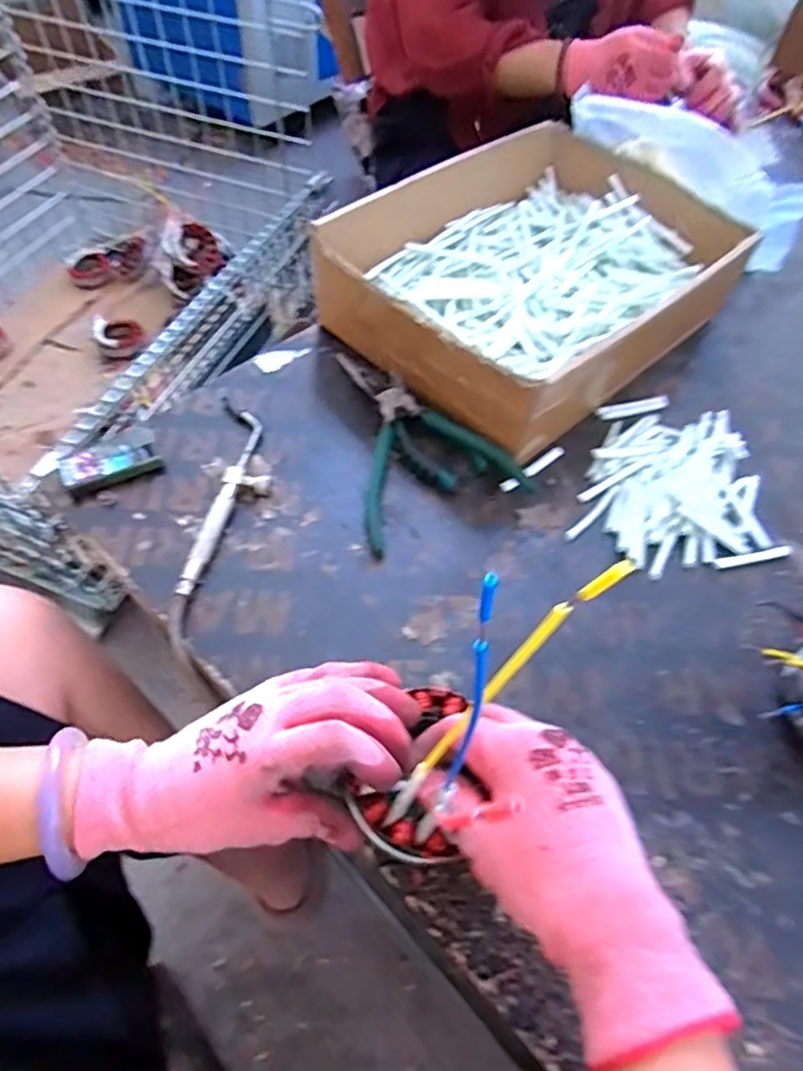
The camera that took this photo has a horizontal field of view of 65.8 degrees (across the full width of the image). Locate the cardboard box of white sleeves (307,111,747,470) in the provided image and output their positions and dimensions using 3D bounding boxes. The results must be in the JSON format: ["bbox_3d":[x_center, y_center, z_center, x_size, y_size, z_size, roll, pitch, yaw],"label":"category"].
[{"bbox_3d":[0.126,-0.232,0.552,0.345,0.094,0.239,-37,66,-25],"label":"cardboard box of white sleeves"}]

